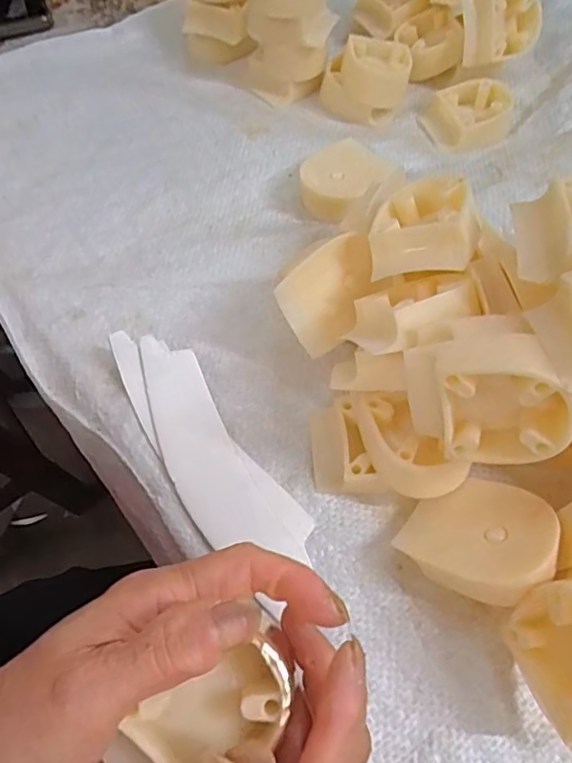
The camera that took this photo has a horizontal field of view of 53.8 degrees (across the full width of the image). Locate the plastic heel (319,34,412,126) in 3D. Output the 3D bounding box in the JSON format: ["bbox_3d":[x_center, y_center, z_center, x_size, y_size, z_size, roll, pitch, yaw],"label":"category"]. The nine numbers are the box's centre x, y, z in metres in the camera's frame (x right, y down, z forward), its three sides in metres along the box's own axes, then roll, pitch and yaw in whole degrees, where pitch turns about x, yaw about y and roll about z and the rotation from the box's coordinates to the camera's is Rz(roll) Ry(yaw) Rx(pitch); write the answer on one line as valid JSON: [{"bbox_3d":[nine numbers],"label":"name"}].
[{"bbox_3d":[0.057,-0.220,0.409,0.058,0.034,0.054,0,60,0],"label":"plastic heel"}]

